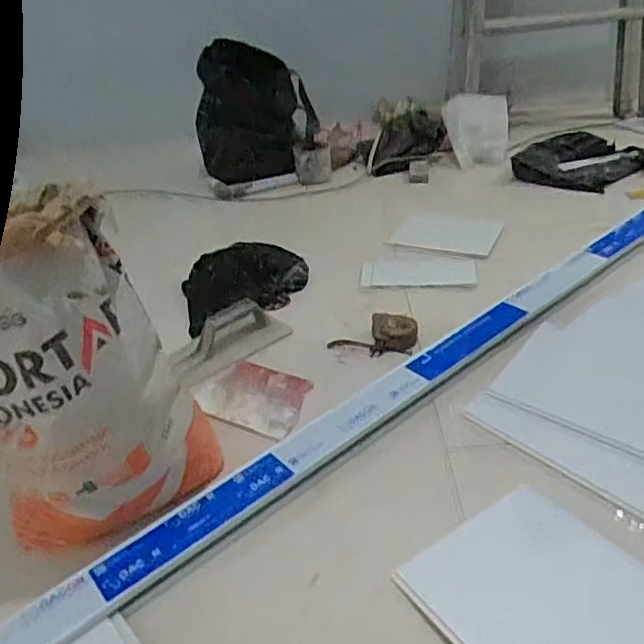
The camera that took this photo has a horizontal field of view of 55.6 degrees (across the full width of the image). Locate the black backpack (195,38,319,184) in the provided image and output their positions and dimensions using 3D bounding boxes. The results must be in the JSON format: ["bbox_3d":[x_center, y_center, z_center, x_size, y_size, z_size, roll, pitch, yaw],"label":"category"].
[{"bbox_3d":[-0.175,-0.565,1.631,0.307,0.336,0.133,-14,34,-13],"label":"black backpack"}]

